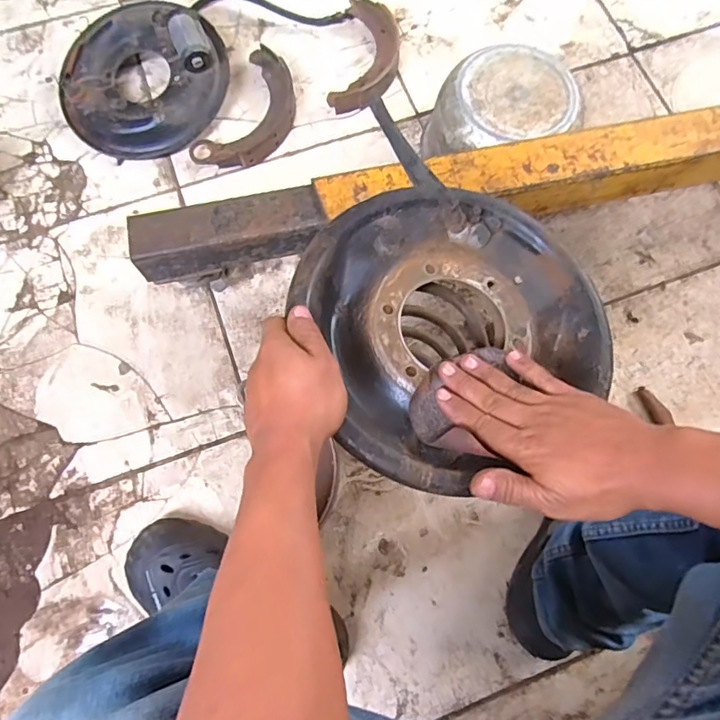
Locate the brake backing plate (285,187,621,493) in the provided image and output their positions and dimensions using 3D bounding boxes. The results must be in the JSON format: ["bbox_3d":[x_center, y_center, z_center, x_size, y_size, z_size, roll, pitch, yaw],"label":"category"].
[{"bbox_3d":[0.073,-0.039,0.448,0.257,0.052,0.235,0,76,-1],"label":"brake backing plate"}]

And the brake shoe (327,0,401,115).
[{"bbox_3d":[0.015,-0.507,0.897,0.104,0.032,0.229,12,76,2],"label":"brake shoe"}]

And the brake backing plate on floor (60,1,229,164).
[{"bbox_3d":[-0.349,-0.449,0.852,0.257,0.087,0.243,0,76,-1],"label":"brake backing plate on floor"}]

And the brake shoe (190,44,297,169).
[{"bbox_3d":[-0.169,-0.398,0.867,0.122,0.035,0.225,26,77,5],"label":"brake shoe"}]

